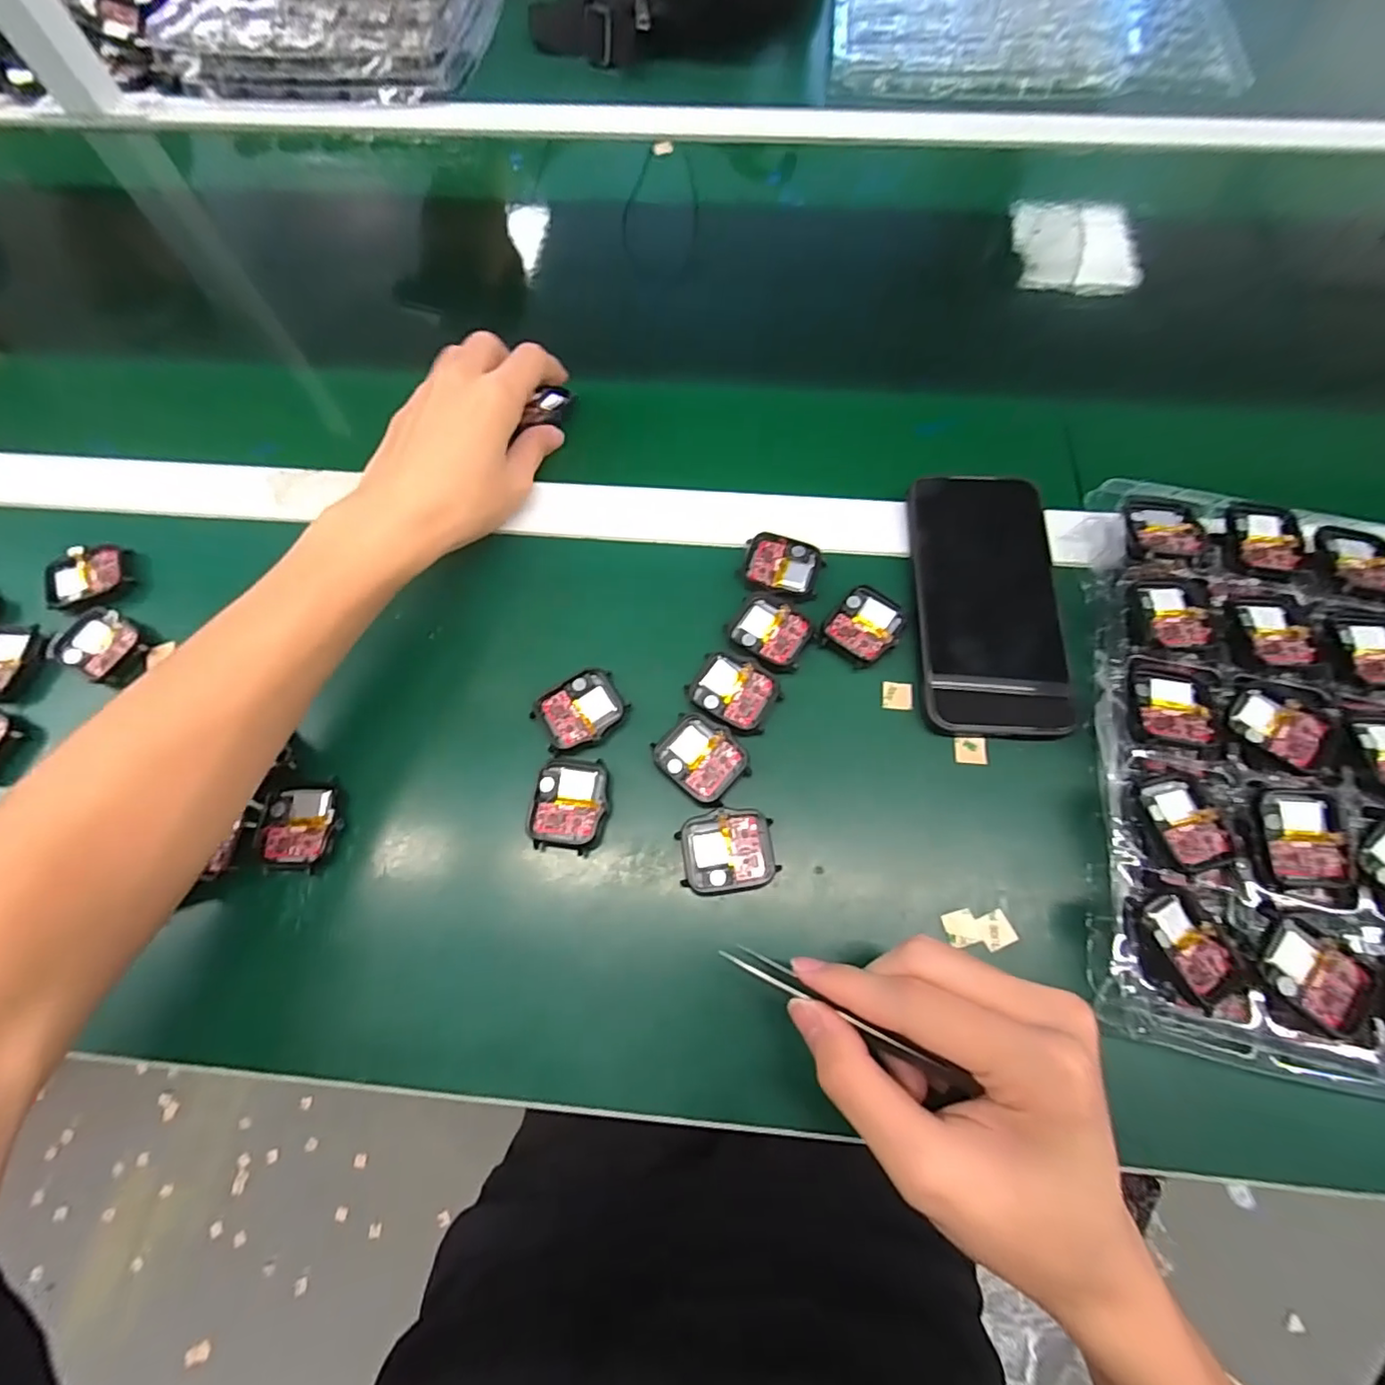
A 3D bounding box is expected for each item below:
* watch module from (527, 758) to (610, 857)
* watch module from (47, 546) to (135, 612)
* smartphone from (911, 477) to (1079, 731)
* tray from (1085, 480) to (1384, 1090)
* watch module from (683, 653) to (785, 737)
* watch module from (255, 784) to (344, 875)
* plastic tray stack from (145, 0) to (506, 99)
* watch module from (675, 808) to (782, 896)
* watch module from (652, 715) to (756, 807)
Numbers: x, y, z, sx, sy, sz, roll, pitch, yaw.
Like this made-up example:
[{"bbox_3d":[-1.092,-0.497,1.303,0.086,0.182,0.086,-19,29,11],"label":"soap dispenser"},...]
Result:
[{"bbox_3d":[-0.063,0.058,0.309,0.038,0.009,0.046,4,68,4],"label":"watch module"},{"bbox_3d":[-0.365,-0.070,0.363,0.047,0.012,0.036,-17,68,-5],"label":"watch module"},{"bbox_3d":[0.166,-0.053,0.341,0.077,0.015,0.160,4,68,4],"label":"smartphone"},{"bbox_3d":[0.327,0.028,0.287,0.250,0.029,0.288,10,68,6],"label":"tray"},{"bbox_3d":[0.023,0.000,0.326,0.045,0.005,0.036,27,71,12],"label":"watch module"},{"bbox_3d":[-0.200,0.069,0.306,0.038,0.010,0.043,2,68,3],"label":"watch module"},{"bbox_3d":[-0.356,-0.695,0.601,0.300,0.041,0.263,3,68,3],"label":"plastic tray stack"},{"bbox_3d":[0.018,0.079,0.298,0.046,0.009,0.039,-8,68,-1],"label":"watch module"},{"bbox_3d":[0.005,0.033,0.312,0.045,0.004,0.037,41,74,16],"label":"watch module"}]

